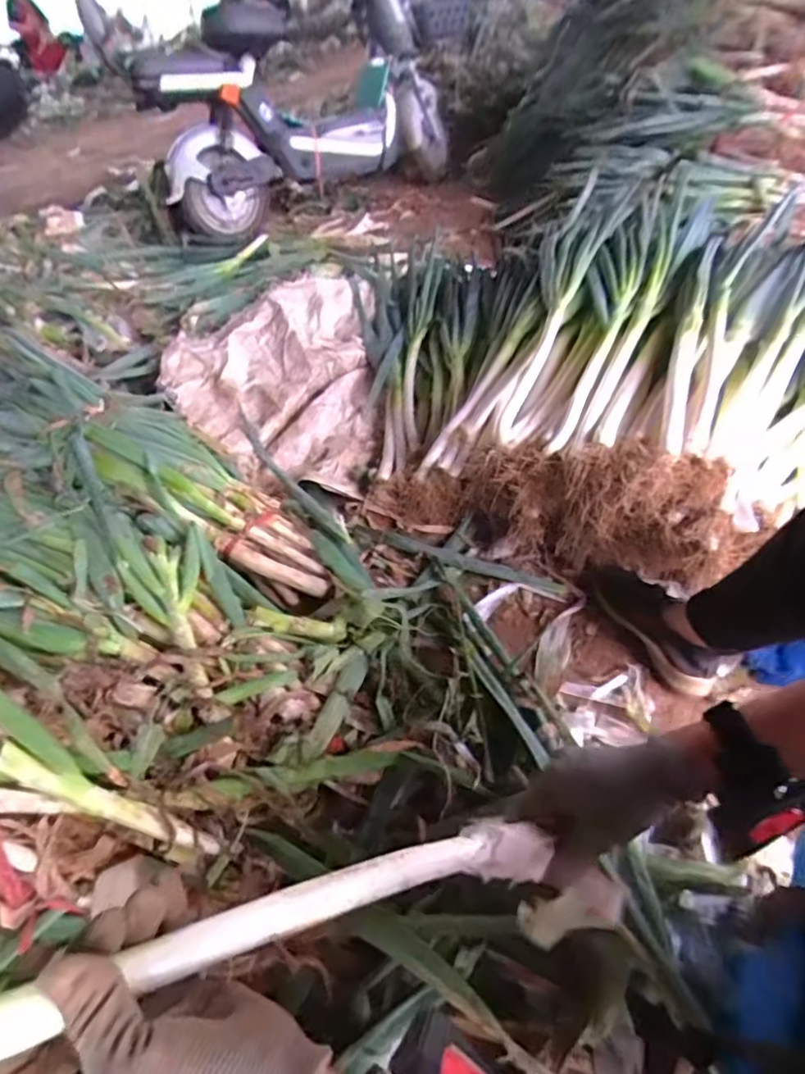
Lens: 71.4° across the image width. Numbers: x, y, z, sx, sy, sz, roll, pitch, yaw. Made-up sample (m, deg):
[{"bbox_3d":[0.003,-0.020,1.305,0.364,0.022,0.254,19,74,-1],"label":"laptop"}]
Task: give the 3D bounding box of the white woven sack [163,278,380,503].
[{"bbox_3d":[-0.328,-0.398,1.385,0.514,0.174,0.758,-4,46,3],"label":"white woven sack"}]

